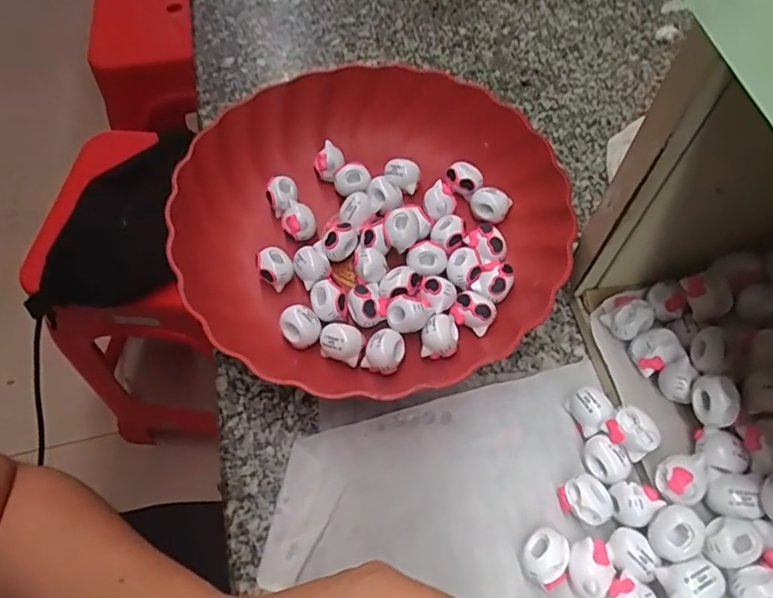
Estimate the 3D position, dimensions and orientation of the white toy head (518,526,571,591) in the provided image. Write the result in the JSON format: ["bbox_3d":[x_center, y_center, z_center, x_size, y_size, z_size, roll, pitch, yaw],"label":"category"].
[{"bbox_3d":[0.077,0.126,0.265,0.023,0.021,0.025,0,60,1],"label":"white toy head"}]

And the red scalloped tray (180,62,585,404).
[{"bbox_3d":[-0.013,-0.058,0.355,0.244,0.059,0.254,-41,67,-20],"label":"red scalloped tray"}]

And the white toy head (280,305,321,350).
[{"bbox_3d":[-0.051,0.017,0.326,0.022,0.015,0.022,-19,62,-10],"label":"white toy head"}]

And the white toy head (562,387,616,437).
[{"bbox_3d":[0.115,0.062,0.301,0.021,0.019,0.025,-19,62,-10],"label":"white toy head"}]

